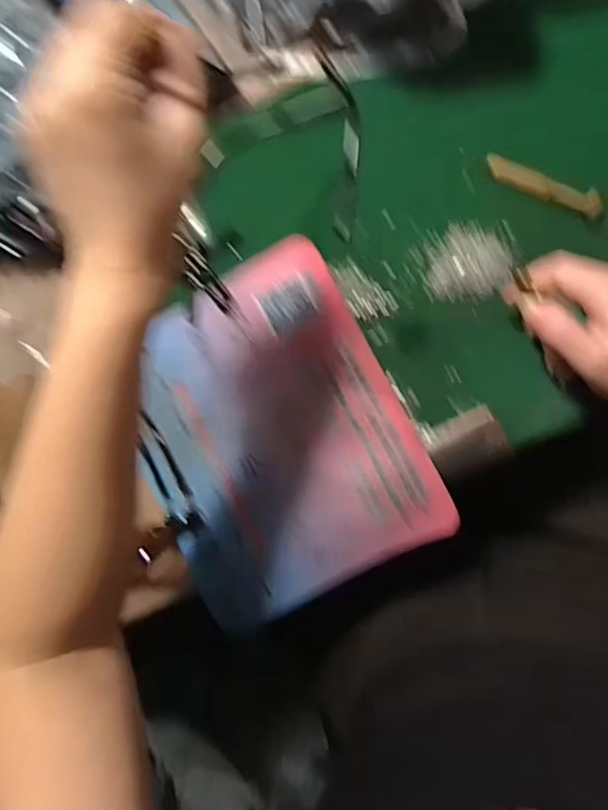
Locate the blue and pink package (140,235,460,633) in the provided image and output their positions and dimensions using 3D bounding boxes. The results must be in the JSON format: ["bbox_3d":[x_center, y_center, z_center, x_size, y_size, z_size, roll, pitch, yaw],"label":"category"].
[{"bbox_3d":[-0.025,0.023,0.413,0.188,0.008,0.235,-28,85,8],"label":"blue and pink package"}]

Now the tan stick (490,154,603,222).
[{"bbox_3d":[0.162,-0.149,0.381,0.082,0.008,0.015,27,93,8],"label":"tan stick"}]

